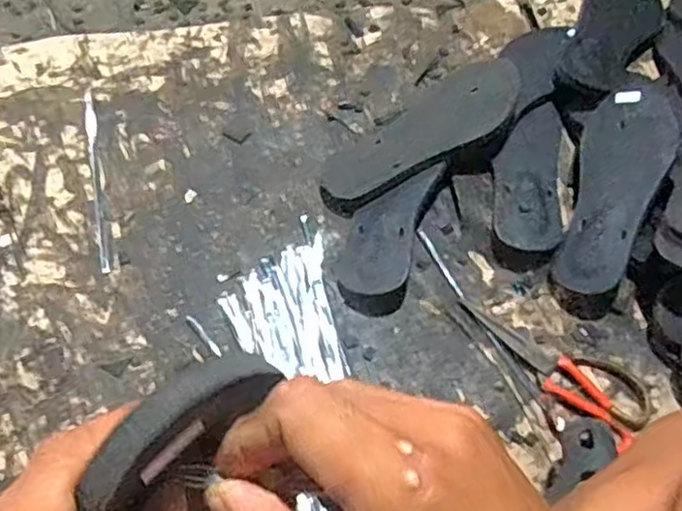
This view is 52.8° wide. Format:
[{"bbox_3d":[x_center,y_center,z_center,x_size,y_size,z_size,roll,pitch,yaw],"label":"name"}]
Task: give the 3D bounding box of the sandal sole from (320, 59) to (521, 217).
[{"bbox_3d":[0.094,-0.134,0.761,0.263,0.027,0.095,-36,71,-16],"label":"sandal sole"}]

